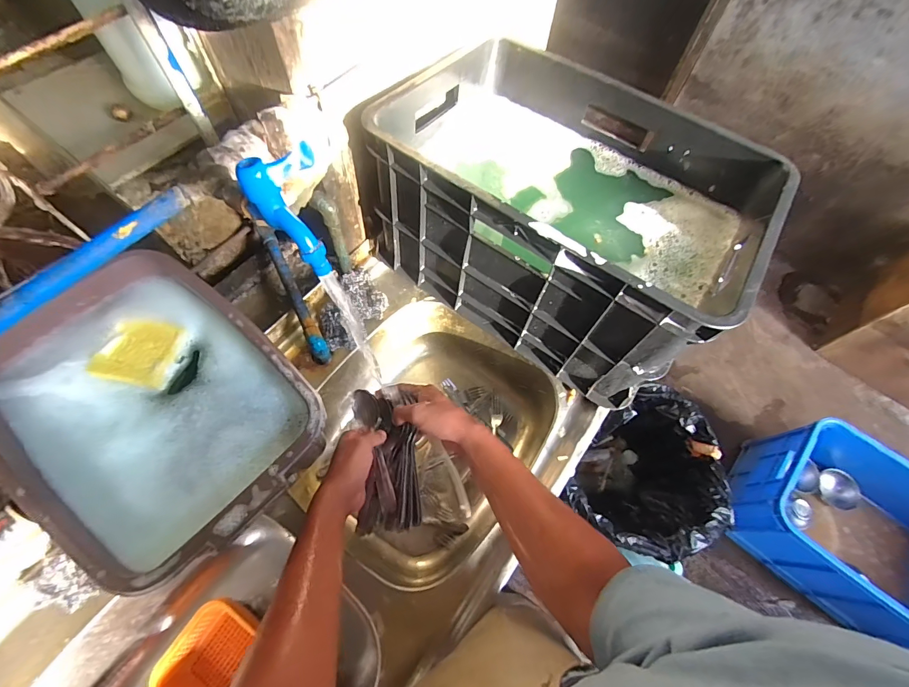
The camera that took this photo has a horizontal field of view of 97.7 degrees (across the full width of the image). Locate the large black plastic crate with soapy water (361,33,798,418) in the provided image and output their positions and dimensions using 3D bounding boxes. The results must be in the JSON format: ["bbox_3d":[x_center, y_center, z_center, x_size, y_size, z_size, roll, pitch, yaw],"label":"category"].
[{"bbox_3d":[0.152,-0.209,0.622,0.524,0.244,0.349,34,68,12],"label":"large black plastic crate with soapy water"}]

